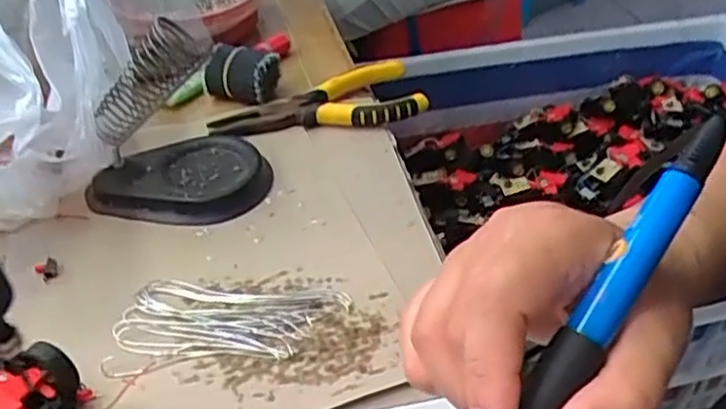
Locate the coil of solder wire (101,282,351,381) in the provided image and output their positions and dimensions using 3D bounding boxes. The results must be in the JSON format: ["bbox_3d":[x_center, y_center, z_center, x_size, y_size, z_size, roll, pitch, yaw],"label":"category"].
[{"bbox_3d":[-0.071,0.063,0.383,0.122,0.004,0.059,-2,40,-1],"label":"coil of solder wire"}]

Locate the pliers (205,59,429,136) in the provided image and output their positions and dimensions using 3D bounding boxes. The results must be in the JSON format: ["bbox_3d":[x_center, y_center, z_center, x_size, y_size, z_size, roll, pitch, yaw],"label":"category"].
[{"bbox_3d":[-0.031,-0.070,0.519,0.154,0.023,0.065,-15,42,-16],"label":"pliers"}]

